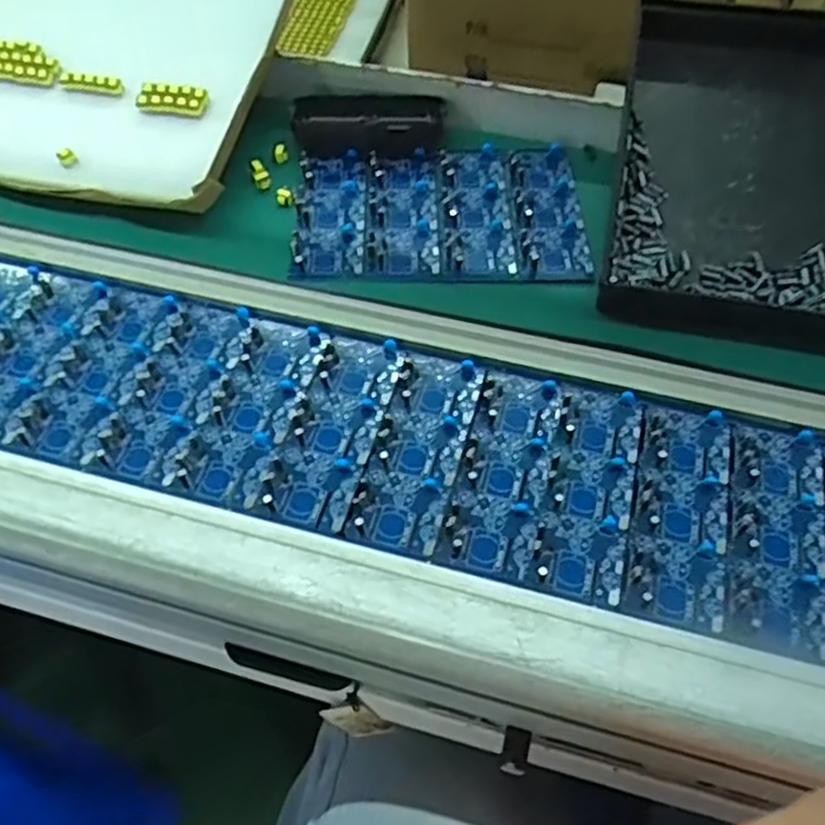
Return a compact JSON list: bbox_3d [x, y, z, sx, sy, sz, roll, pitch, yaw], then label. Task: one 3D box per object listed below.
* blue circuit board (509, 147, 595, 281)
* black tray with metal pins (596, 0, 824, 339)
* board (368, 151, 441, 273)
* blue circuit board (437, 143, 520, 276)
[{"bbox_3d":[0.096,-0.143,0.525,0.047,0.010,0.128,0,55,0],"label":"blue circuit board"},{"bbox_3d":[0.230,-0.167,0.500,0.175,0.047,0.249,10,67,10],"label":"black tray with metal pins"},{"bbox_3d":[-0.007,-0.143,0.521,0.047,0.011,0.121,-2,55,-1],"label":"board"},{"bbox_3d":[0.044,-0.145,0.522,0.049,0.013,0.131,-1,55,-1],"label":"blue circuit board"}]

